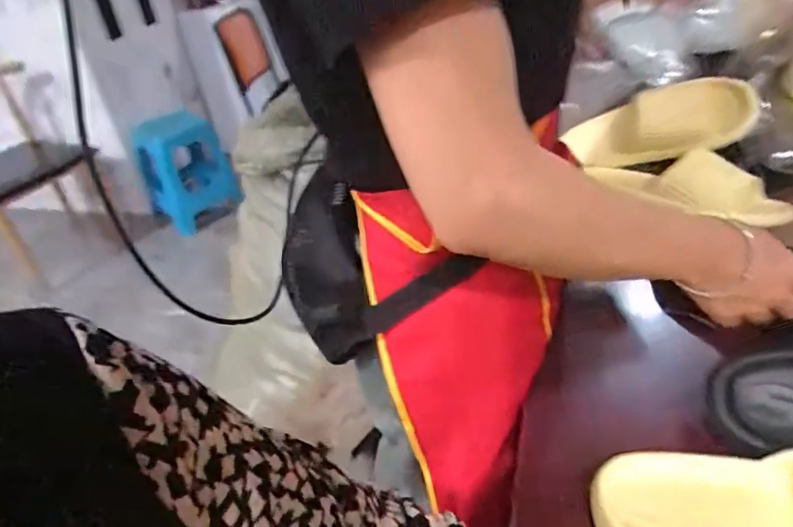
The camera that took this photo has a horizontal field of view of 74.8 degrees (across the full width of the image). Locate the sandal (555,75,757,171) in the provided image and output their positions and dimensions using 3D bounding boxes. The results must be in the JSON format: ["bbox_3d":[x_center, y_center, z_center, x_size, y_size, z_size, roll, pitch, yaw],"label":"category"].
[{"bbox_3d":[0.357,-0.198,0.736,0.085,0.088,0.261,-37,20,-33],"label":"sandal"}]

